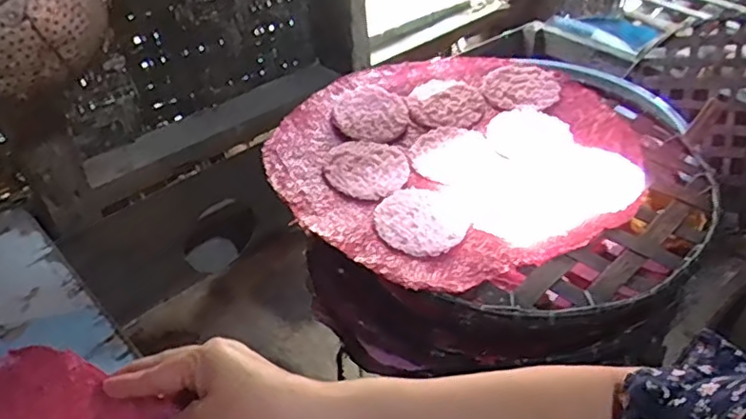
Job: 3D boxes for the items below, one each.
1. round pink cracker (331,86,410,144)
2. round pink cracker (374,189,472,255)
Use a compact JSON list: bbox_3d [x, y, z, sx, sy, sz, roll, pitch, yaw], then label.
[{"bbox_3d":[0.000,-0.099,0.629,0.069,0.011,0.081,16,42,17],"label":"round pink cracker"},{"bbox_3d":[0.043,0.006,0.517,0.075,0.006,0.081,1,40,-1],"label":"round pink cracker"}]

